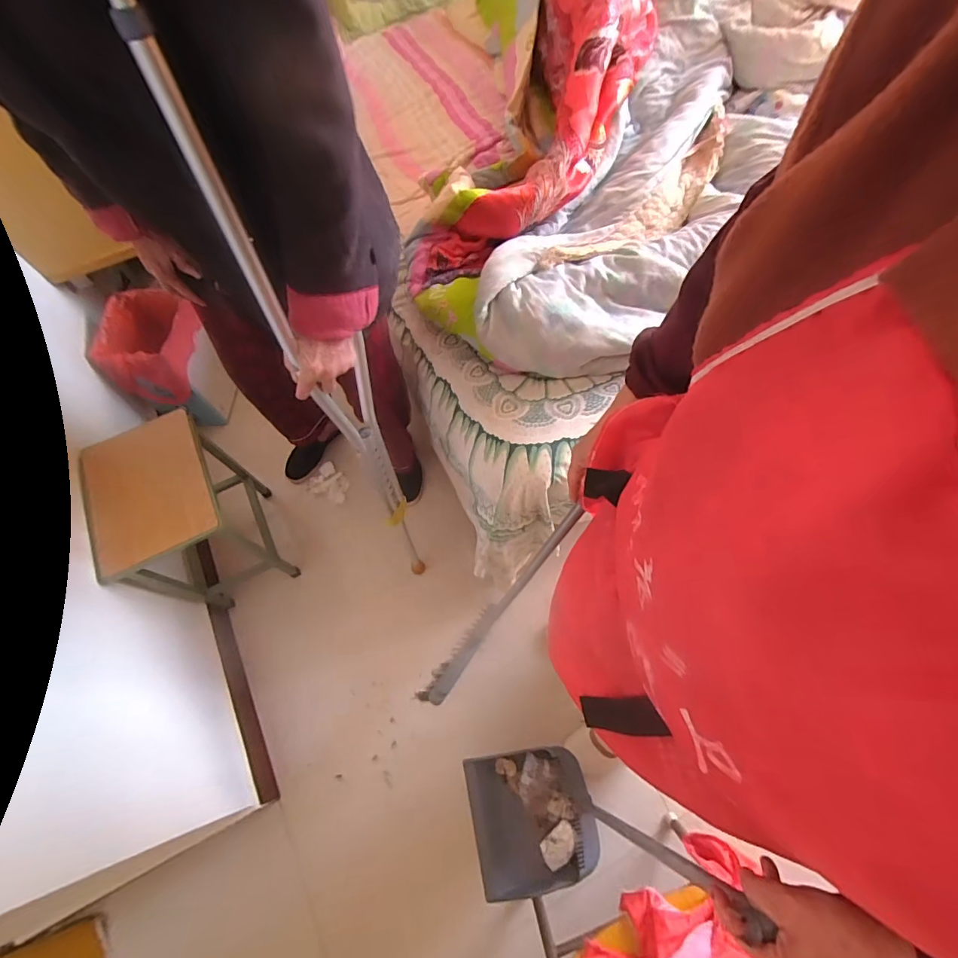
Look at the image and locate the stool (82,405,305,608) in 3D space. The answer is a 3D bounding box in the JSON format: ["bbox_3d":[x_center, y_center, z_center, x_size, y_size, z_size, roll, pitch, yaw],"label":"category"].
[{"bbox_3d":[-0.671,0.105,1.140,0.253,0.414,0.330,-26,66,-9],"label":"stool"}]

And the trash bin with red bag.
[{"bbox_3d":[-0.923,-0.344,1.394,0.237,0.368,0.265,28,70,15],"label":"trash bin with red bag"}]

